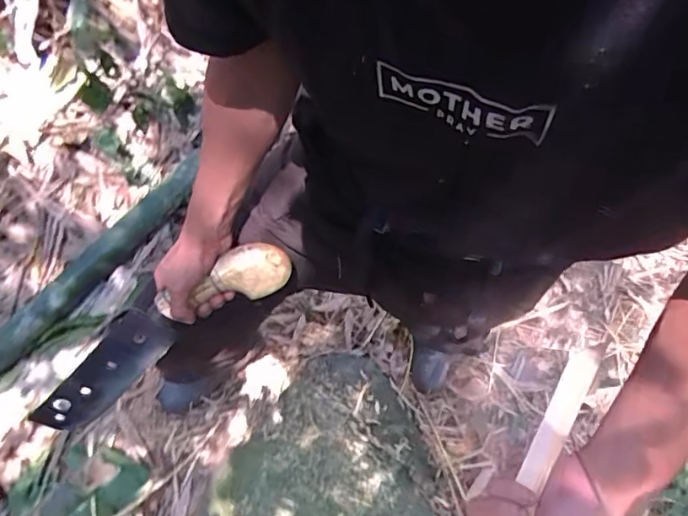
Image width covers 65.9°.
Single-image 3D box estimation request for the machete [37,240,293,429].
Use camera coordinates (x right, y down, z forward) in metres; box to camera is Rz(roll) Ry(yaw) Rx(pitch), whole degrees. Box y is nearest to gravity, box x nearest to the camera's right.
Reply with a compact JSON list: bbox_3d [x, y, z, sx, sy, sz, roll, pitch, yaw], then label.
[{"bbox_3d":[-0.225,0.089,0.661,0.364,0.045,0.096,-34,107,5],"label":"machete"}]

